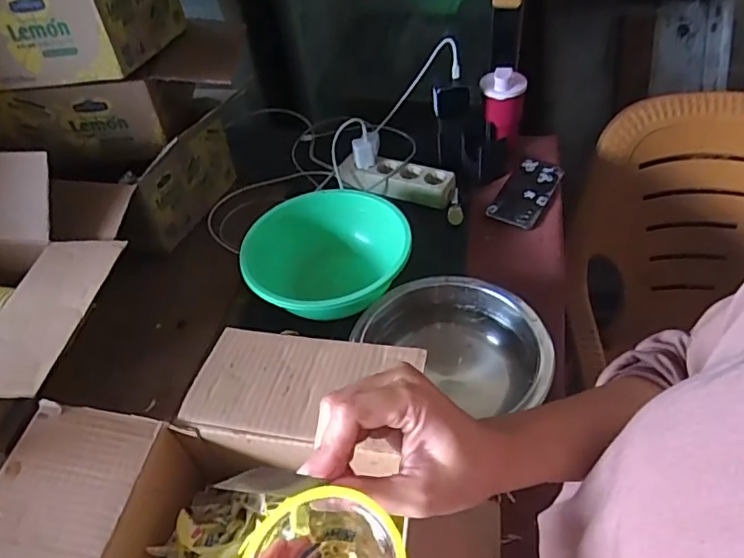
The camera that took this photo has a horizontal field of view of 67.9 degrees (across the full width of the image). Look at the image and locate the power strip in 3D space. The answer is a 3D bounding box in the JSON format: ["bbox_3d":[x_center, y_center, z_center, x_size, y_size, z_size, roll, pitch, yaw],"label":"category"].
[{"bbox_3d":[0.040,-0.174,0.938,0.200,0.040,0.065,17,51,20],"label":"power strip"}]

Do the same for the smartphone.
[{"bbox_3d":[0.252,-0.144,0.906,0.080,0.013,0.172,22,52,23],"label":"smartphone"}]

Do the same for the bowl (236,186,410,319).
[{"bbox_3d":[-0.061,-0.023,0.781,0.222,0.089,0.223,6,48,11],"label":"bowl"}]

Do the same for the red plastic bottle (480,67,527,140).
[{"bbox_3d":[0.216,-0.291,0.921,0.073,0.108,0.057,6,47,10],"label":"red plastic bottle"}]

